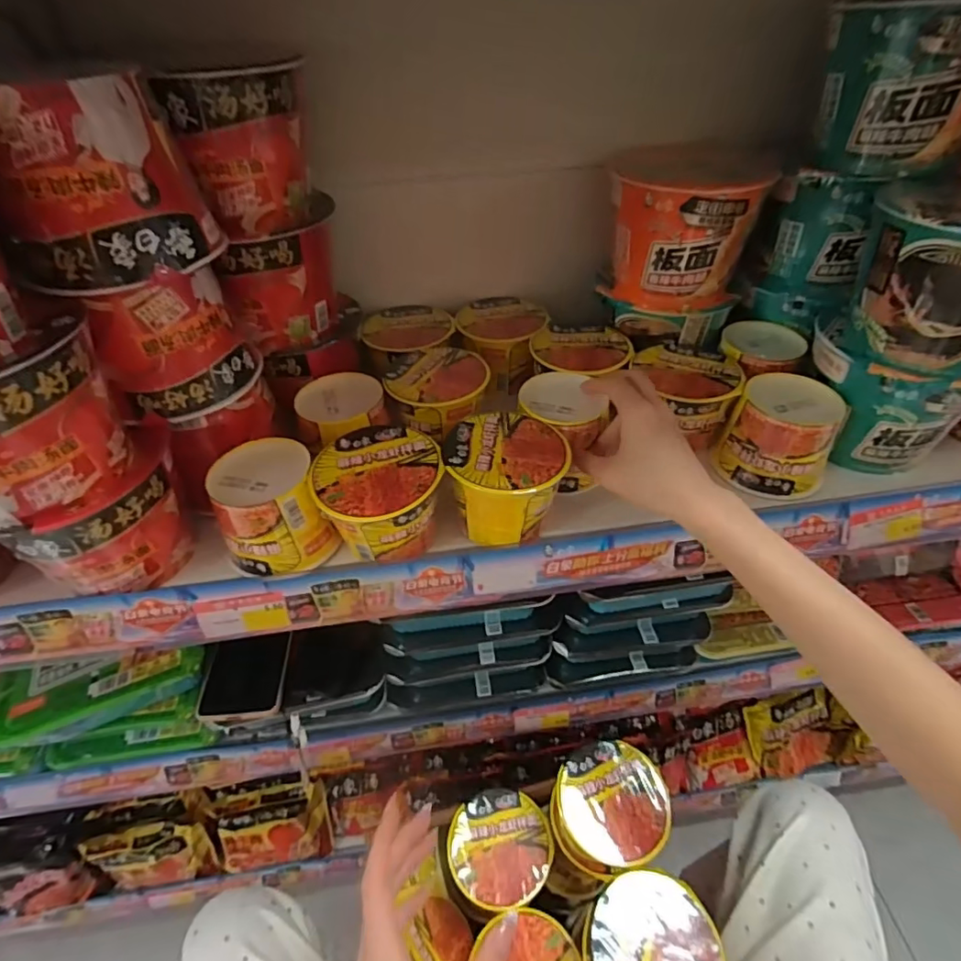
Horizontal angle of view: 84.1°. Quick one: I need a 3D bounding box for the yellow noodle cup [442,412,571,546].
[{"bbox_3d":[0.021,-0.003,0.437,0.091,0.069,0.090,-1,45,1],"label":"yellow noodle cup"}]

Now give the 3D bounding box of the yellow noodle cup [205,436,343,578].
[{"bbox_3d":[-0.163,0.021,0.421,0.084,0.076,0.077,-16,47,-13],"label":"yellow noodle cup"}]

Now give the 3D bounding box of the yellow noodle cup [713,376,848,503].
[{"bbox_3d":[0.270,-0.039,0.479,0.085,0.081,0.077,29,53,27],"label":"yellow noodle cup"}]

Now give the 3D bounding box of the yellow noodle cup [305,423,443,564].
[{"bbox_3d":[-0.077,0.014,0.425,0.094,0.071,0.091,-18,47,-15],"label":"yellow noodle cup"}]

